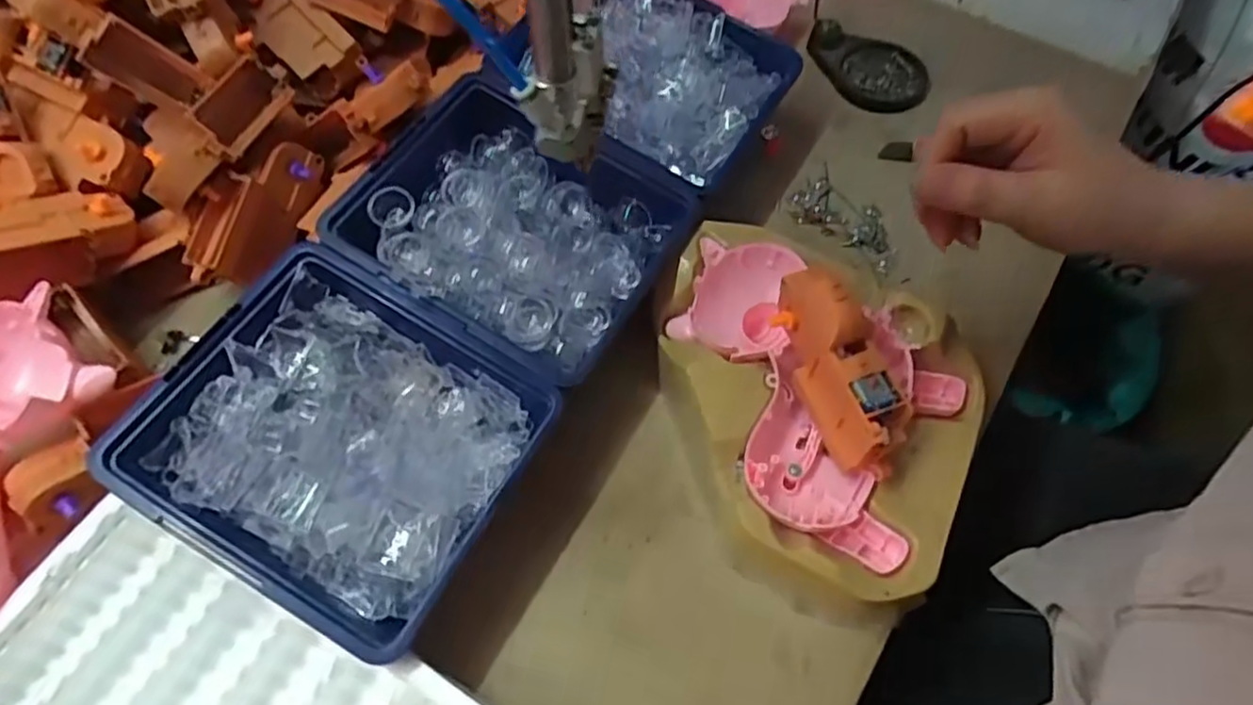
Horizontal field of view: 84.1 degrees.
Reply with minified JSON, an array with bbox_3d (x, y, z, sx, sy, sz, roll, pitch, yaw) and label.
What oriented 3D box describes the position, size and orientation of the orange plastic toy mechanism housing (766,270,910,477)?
[{"bbox_3d":[0.100,0.008,0.336,0.024,0.072,0.089,-22,64,-12],"label":"orange plastic toy mechanism housing"}]

